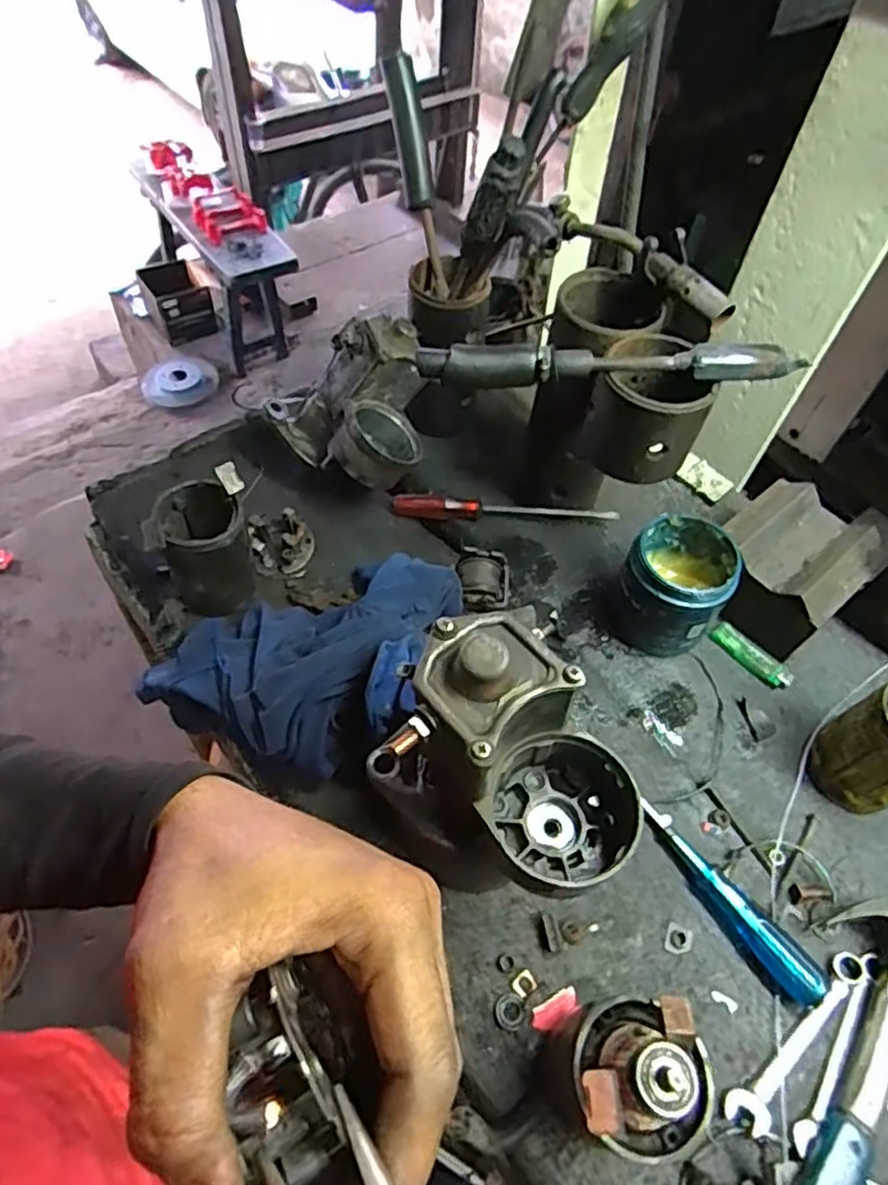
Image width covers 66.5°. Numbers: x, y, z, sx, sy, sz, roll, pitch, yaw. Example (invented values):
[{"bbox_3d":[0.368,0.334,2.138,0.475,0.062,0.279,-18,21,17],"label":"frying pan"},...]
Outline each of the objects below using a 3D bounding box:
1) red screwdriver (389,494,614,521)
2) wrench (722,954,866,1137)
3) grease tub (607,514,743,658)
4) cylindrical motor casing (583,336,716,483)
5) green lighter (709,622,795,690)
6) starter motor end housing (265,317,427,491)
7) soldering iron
[{"bbox_3d":[0.062,-0.082,0.706,0.231,0.022,0.020,6,56,0],"label":"red screwdriver"},{"bbox_3d":[0.246,0.305,0.463,0.147,0.015,0.023,-32,64,-22],"label":"wrench"},{"bbox_3d":[0.208,-0.005,0.614,0.090,0.100,0.096,2,56,-3],"label":"grease tub"},{"bbox_3d":[0.162,-0.145,0.536,0.086,0.080,0.090,16,57,7],"label":"cylindrical motor casing"},{"bbox_3d":[0.287,0.059,0.631,0.022,0.010,0.079,-37,66,-24],"label":"green lighter"},{"bbox_3d":[-0.094,-0.175,0.653,0.152,0.117,0.117,-5,57,-7],"label":"starter motor end housing"},{"bbox_3d":[0.118,-0.165,0.498,0.267,0.038,0.030,3,56,-2],"label":"soldering iron"}]

